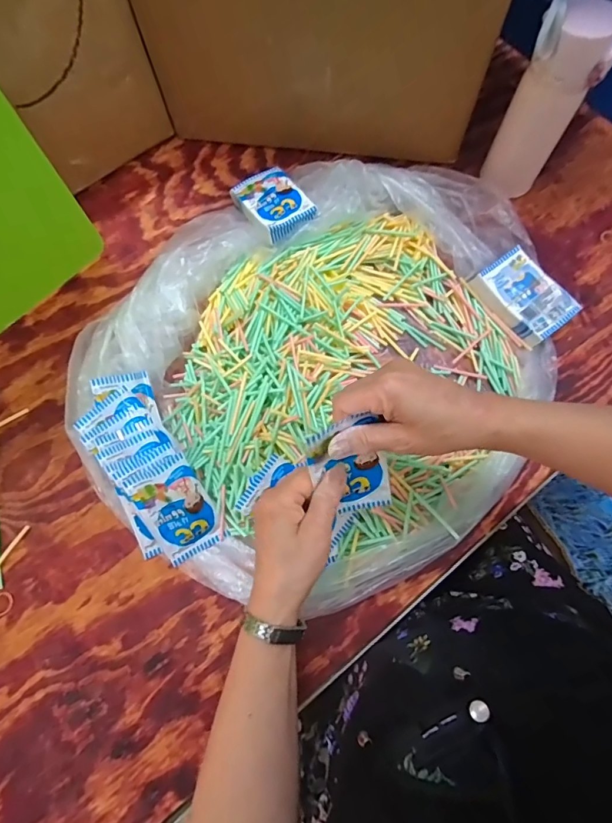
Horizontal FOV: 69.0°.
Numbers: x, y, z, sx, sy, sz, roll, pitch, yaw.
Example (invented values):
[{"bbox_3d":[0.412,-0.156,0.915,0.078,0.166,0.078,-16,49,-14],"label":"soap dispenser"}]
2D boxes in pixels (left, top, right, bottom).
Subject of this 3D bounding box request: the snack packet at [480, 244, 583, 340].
[{"bbox_3d":[0.259,-0.137,0.527,0.068,0.030,0.107,-33,76,-8],"label":"snack packet"}]

